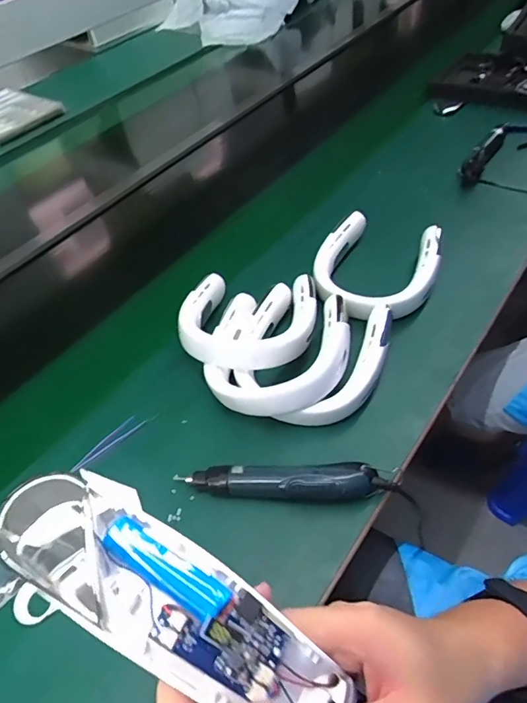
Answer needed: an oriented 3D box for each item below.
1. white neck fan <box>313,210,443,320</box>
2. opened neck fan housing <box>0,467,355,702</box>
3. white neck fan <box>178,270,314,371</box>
[{"bbox_3d":[0.175,-0.131,0.730,0.185,0.056,0.218,13,53,18],"label":"white neck fan"},{"bbox_3d":[-0.042,0.124,0.228,0.189,0.036,0.054,33,58,3],"label":"opened neck fan housing"},{"bbox_3d":[-0.019,-0.053,0.648,0.183,0.046,0.179,-4,49,5],"label":"white neck fan"}]

